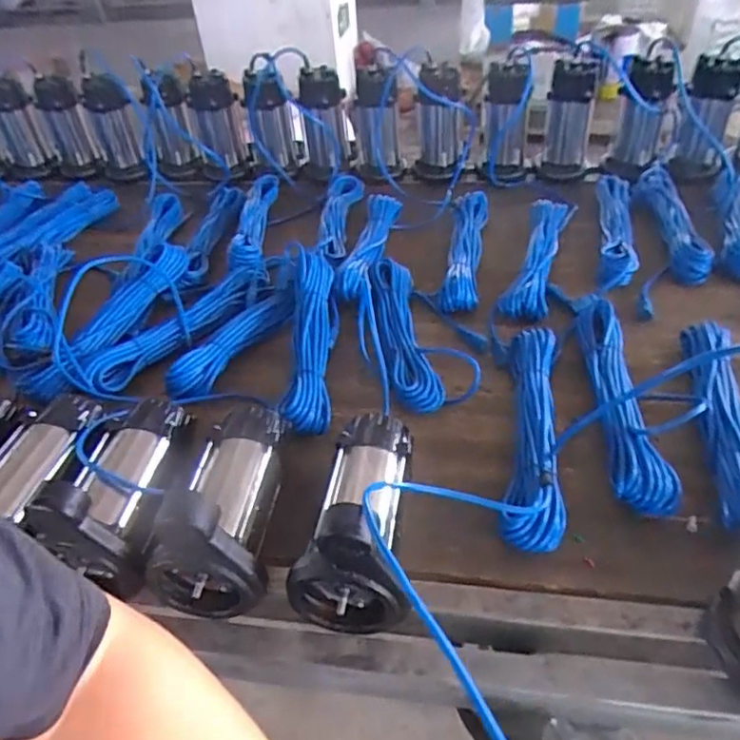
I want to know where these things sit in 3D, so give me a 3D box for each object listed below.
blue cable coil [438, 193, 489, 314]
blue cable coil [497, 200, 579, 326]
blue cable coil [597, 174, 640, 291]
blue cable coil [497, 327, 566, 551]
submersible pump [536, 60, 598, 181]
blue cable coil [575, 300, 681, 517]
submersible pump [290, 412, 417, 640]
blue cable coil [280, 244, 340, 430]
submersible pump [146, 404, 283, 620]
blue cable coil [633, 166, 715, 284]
[{"bbox_3d":[0.170,-0.215,1.098,0.062,0.066,0.330,4,42,11],"label":"blue cable coil"},{"bbox_3d":[0.299,-0.207,1.082,0.074,0.053,0.345,11,44,18],"label":"blue cable coil"},{"bbox_3d":[0.450,-0.260,1.127,0.063,0.045,0.388,7,43,14],"label":"blue cable coil"},{"bbox_3d":[0.211,0.071,0.785,0.071,0.053,0.343,5,42,12],"label":"blue cable coil"},{"bbox_3d":[0.394,-0.495,1.231,0.100,0.219,0.076,8,43,15],"label":"submersible pump"},{"bbox_3d":[0.329,0.030,0.805,0.084,0.058,0.352,2,42,9],"label":"blue cable coil"},{"bbox_3d":[-0.018,0.137,0.661,0.116,0.164,0.223,0,41,6],"label":"submersible pump"},{"bbox_3d":[-0.091,-0.056,0.919,0.074,0.093,0.356,-5,41,1],"label":"blue cable coil"},{"bbox_3d":[-0.167,0.133,0.681,0.109,0.163,0.220,-3,41,4],"label":"submersible pump"},{"bbox_3d":[0.554,-0.284,1.134,0.070,0.050,0.358,0,42,7],"label":"blue cable coil"}]

